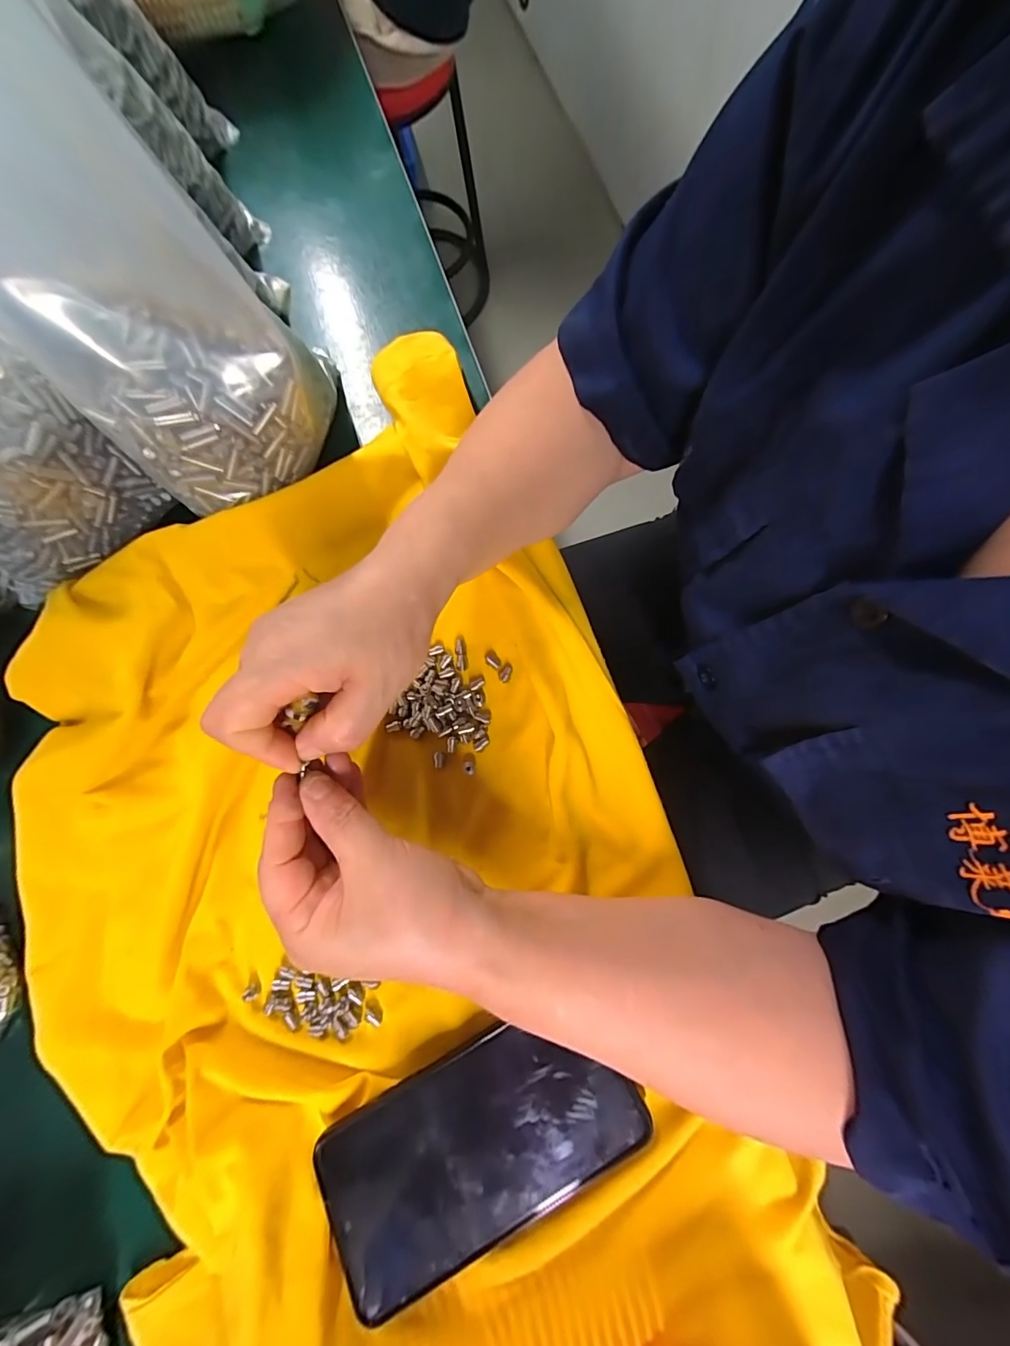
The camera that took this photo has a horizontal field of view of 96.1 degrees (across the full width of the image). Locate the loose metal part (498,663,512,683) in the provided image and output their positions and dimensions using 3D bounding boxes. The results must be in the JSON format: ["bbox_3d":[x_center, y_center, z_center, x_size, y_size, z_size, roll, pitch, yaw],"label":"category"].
[{"bbox_3d":[0.000,-0.001,0.290,0.008,0.004,0.012,19,78,5],"label":"loose metal part"}]

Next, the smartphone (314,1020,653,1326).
[{"bbox_3d":[-0.013,0.239,0.231,0.158,0.013,0.074,-27,79,-3],"label":"smartphone"}]

